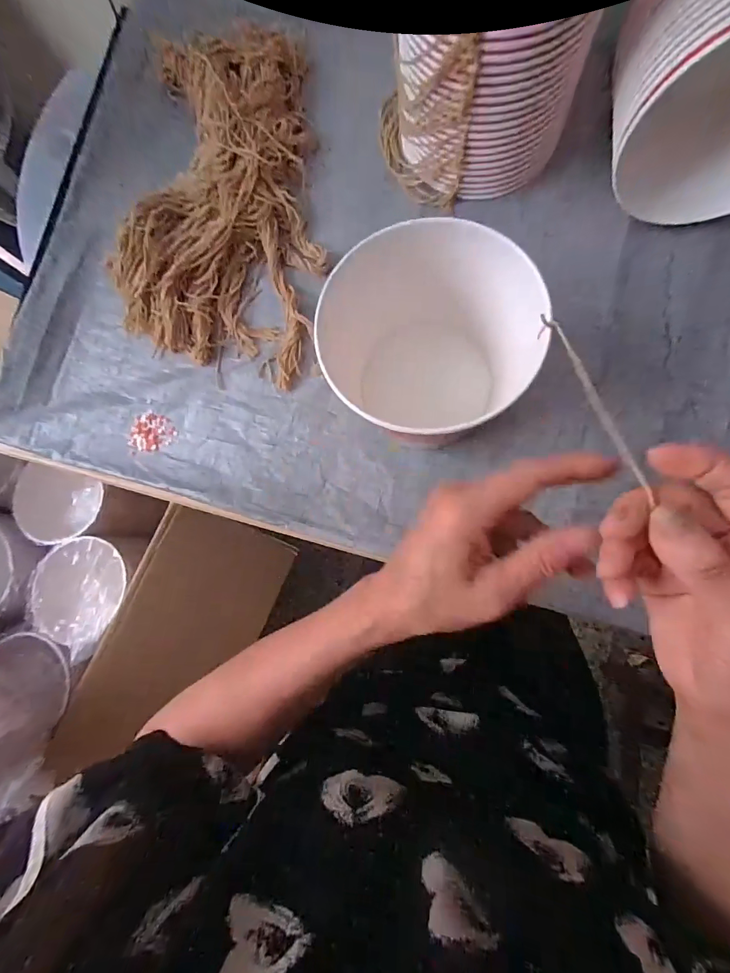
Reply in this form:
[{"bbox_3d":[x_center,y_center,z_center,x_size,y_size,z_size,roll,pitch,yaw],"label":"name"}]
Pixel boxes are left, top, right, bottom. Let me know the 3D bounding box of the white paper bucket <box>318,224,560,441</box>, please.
[{"bbox_3d":[0.048,-0.117,0.363,0.146,0.129,0.147,-1,85,8],"label":"white paper bucket"}]

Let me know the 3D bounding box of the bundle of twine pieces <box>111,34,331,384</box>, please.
[{"bbox_3d":[-0.152,-0.333,0.462,0.249,0.042,0.393,12,87,9],"label":"bundle of twine pieces"}]

